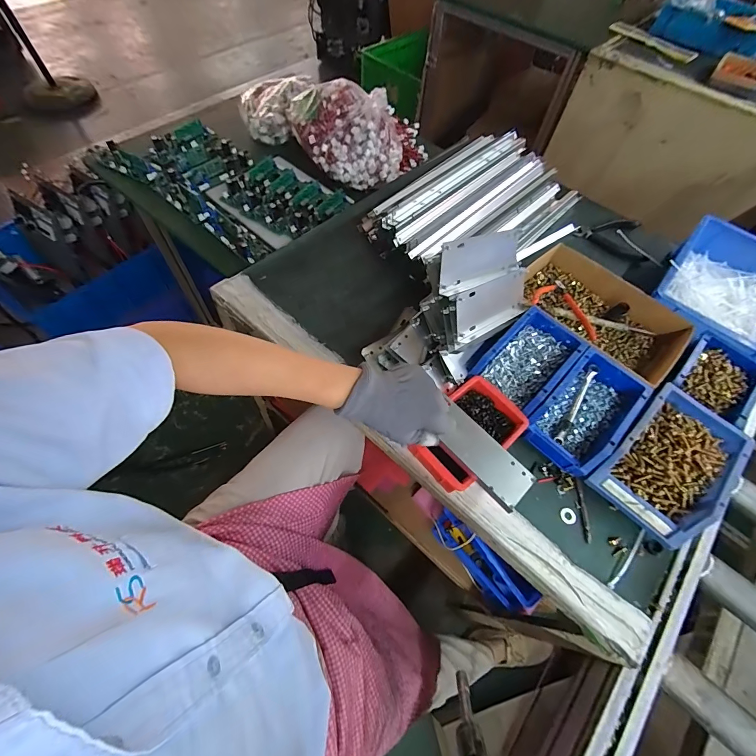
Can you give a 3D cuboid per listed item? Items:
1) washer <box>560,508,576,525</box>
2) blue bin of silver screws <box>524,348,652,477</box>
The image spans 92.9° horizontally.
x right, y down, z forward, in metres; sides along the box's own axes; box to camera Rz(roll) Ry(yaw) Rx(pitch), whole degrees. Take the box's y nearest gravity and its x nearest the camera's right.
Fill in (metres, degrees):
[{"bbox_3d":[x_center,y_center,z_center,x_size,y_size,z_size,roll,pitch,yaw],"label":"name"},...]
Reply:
[{"bbox_3d":[0.256,0.186,0.485,0.020,0.004,0.021,1,62,-3],"label":"washer"},{"bbox_3d":[0.297,0.043,0.512,0.101,0.055,0.176,42,67,17],"label":"blue bin of silver screws"}]

